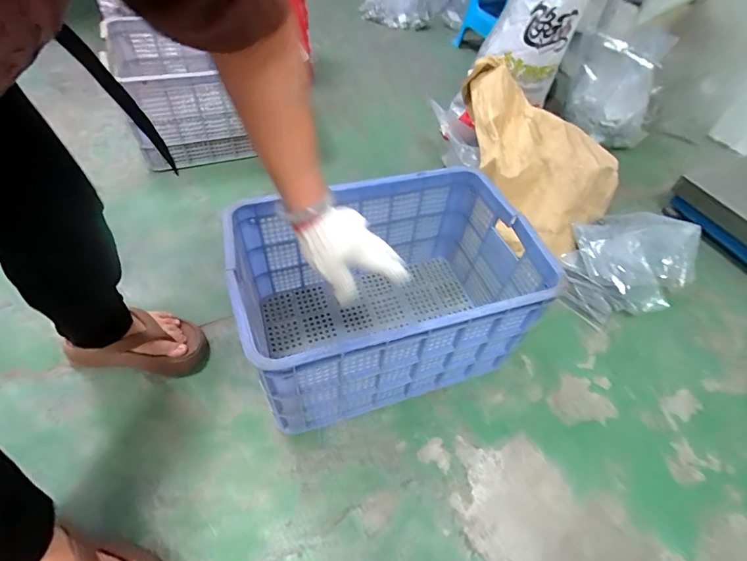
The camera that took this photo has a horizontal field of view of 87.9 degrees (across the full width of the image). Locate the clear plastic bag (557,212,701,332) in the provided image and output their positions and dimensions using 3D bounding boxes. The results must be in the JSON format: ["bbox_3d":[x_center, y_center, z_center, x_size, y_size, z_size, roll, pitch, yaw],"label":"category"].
[{"bbox_3d":[0.650,-0.053,1.001,0.369,0.137,0.267,-29,61,-24],"label":"clear plastic bag"}]

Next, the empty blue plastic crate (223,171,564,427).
[{"bbox_3d":[0.018,0.022,0.769,0.520,0.294,0.346,-14,56,-15],"label":"empty blue plastic crate"}]

